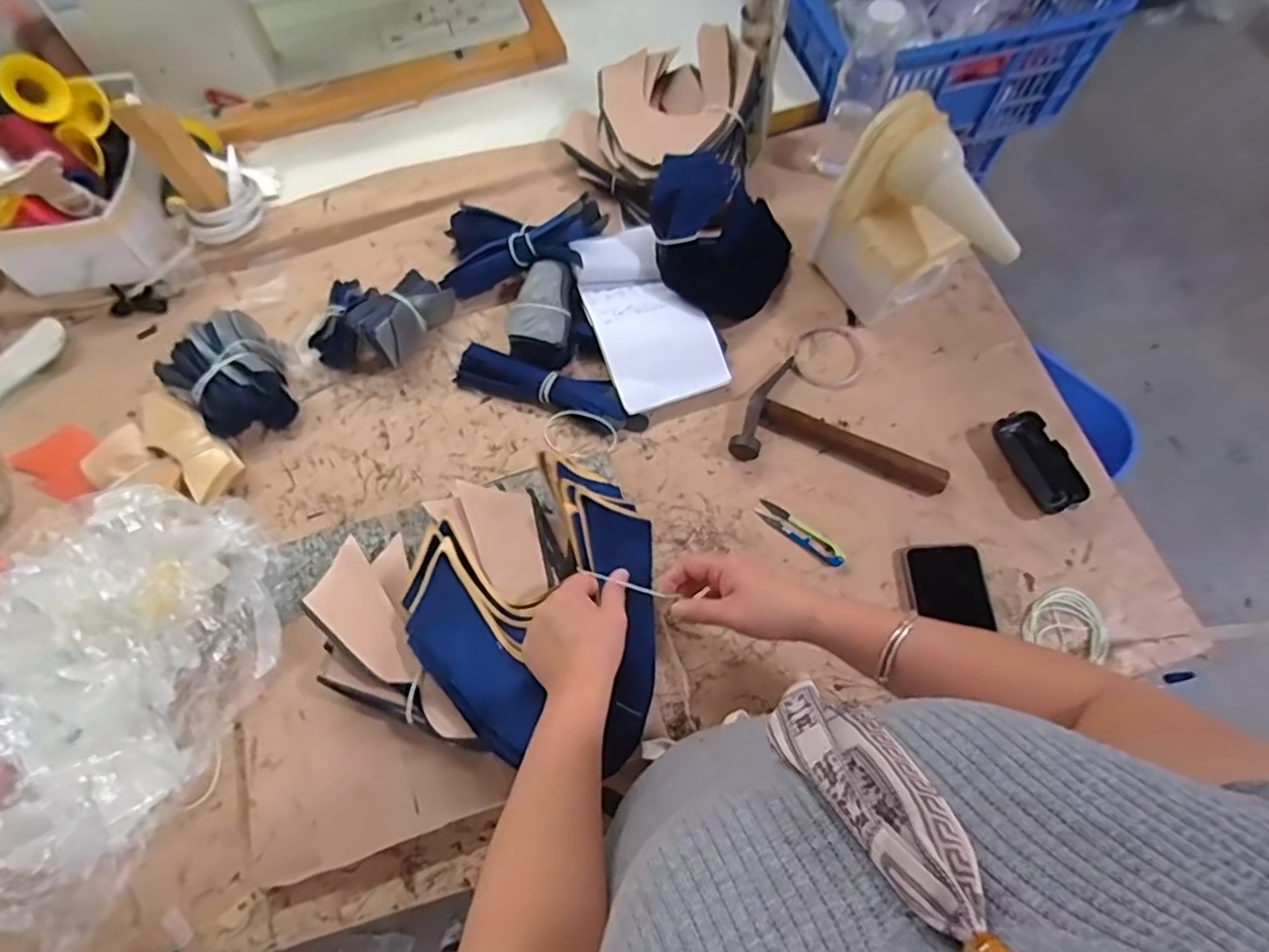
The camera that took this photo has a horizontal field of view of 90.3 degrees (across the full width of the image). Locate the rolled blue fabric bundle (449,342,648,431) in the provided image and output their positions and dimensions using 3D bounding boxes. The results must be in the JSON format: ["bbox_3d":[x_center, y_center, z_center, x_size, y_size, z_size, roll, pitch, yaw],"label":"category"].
[{"bbox_3d":[-0.094,-0.098,0.716,0.223,0.025,0.047,18,70,8],"label":"rolled blue fabric bundle"}]

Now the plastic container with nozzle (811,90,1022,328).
[{"bbox_3d":[0.294,-0.252,0.673,0.082,0.205,0.181,-33,72,-11],"label":"plastic container with nozzle"}]

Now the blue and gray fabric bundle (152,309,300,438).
[{"bbox_3d":[-0.444,-0.107,0.705,0.118,0.075,0.116,41,75,15],"label":"blue and gray fabric bundle"}]

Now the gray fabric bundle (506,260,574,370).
[{"bbox_3d":[-0.108,-0.184,0.734,0.072,0.058,0.130,0,69,1],"label":"gray fabric bundle"}]

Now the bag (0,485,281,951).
[{"bbox_3d":[-0.498,0.187,0.570,0.260,0.104,0.367,24,71,10],"label":"bag"}]

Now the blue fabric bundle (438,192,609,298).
[{"bbox_3d":[-0.136,-0.279,0.755,0.198,0.054,0.107,-4,67,21],"label":"blue fabric bundle"}]

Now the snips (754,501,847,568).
[{"bbox_3d":[0.173,0.059,0.658,0.100,0.007,0.025,37,74,14],"label":"snips"}]

